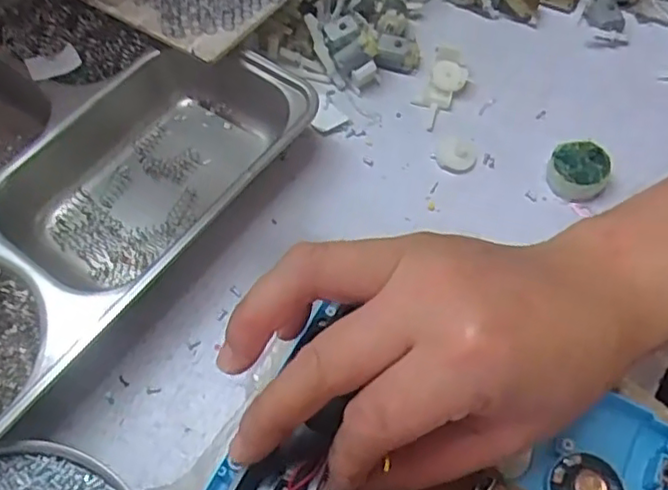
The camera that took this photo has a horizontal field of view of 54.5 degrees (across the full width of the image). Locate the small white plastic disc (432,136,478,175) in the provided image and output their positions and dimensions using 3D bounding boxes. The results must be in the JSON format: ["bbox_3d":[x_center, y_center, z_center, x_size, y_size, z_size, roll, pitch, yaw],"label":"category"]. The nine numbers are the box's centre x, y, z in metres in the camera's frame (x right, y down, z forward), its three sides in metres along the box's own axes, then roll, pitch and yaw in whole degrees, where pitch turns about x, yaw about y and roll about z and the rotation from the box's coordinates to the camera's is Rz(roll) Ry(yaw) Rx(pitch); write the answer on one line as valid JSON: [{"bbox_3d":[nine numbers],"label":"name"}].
[{"bbox_3d":[0.073,-0.054,0.386,0.024,0.004,0.025,1,61,-2],"label":"small white plastic disc"}]

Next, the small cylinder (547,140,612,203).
[{"bbox_3d":[0.139,-0.041,0.372,0.032,0.020,0.031,25,63,12],"label":"small cylinder"}]

